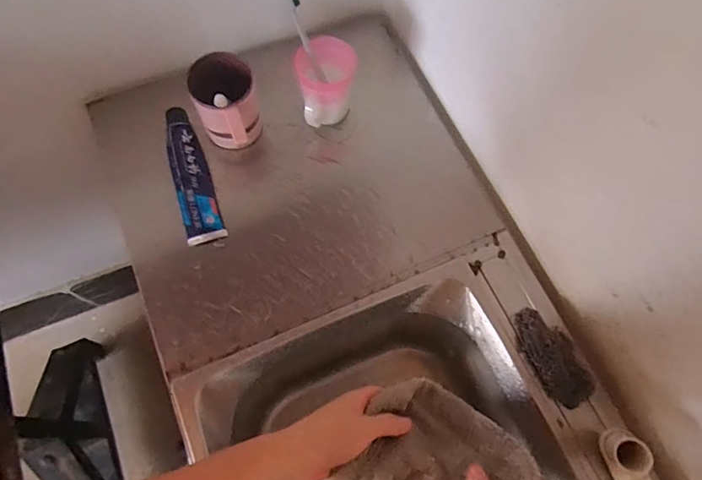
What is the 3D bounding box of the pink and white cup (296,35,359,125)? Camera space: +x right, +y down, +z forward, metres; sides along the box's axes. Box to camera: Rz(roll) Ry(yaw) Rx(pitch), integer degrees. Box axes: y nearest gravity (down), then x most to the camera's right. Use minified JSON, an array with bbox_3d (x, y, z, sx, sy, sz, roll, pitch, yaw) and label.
[{"bbox_3d":[-0.030,-0.207,0.660,0.077,0.110,0.084,1,67,-2],"label":"pink and white cup"}]

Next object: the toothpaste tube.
[{"bbox_3d":[-0.219,-0.092,0.643,0.048,0.034,0.199,-16,69,-9],"label":"toothpaste tube"}]

